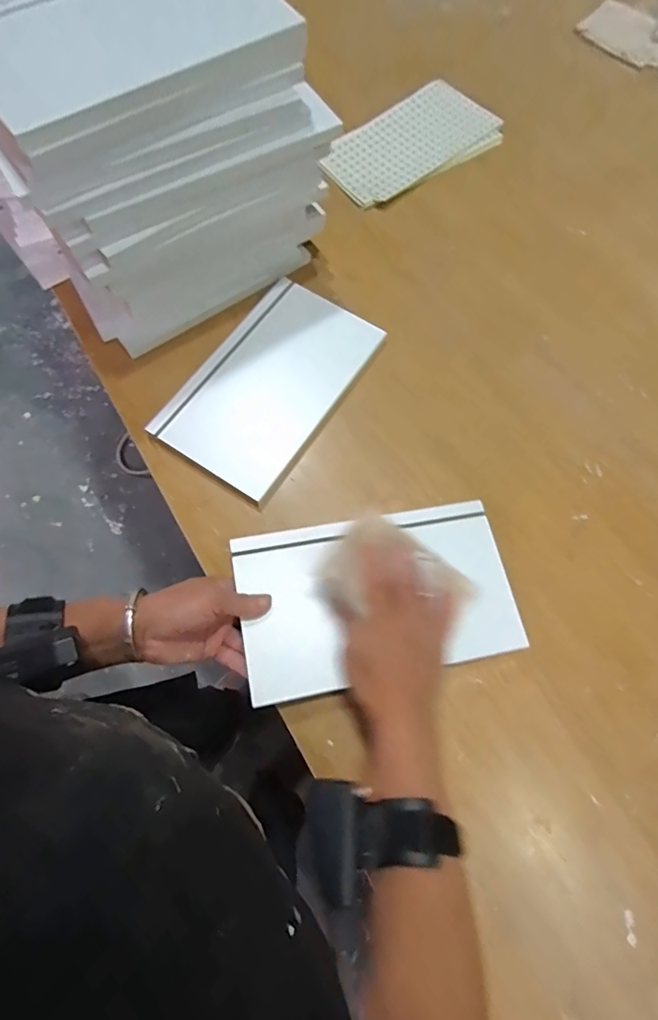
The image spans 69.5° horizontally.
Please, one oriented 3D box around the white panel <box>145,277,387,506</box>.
[{"bbox_3d":[-0.061,-0.139,0.519,0.142,0.021,0.242,31,73,10],"label":"white panel"}]

